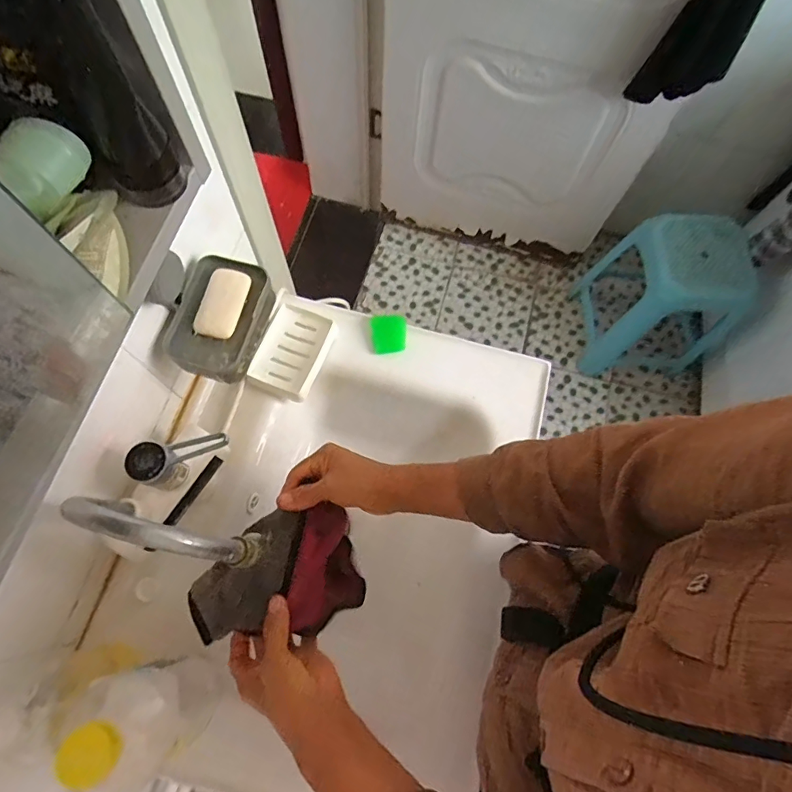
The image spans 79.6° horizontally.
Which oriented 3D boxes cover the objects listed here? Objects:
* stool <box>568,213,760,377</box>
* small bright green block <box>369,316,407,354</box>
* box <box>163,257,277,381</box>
[{"bbox_3d":[0.784,-0.276,1.420,0.342,0.445,0.278,-1,70,-2],"label":"stool"},{"bbox_3d":[-0.009,-0.091,0.687,0.049,0.014,0.054,-7,71,-5],"label":"small bright green block"},{"bbox_3d":[-0.205,-0.089,0.559,0.090,0.045,0.140,17,71,4],"label":"box"}]

